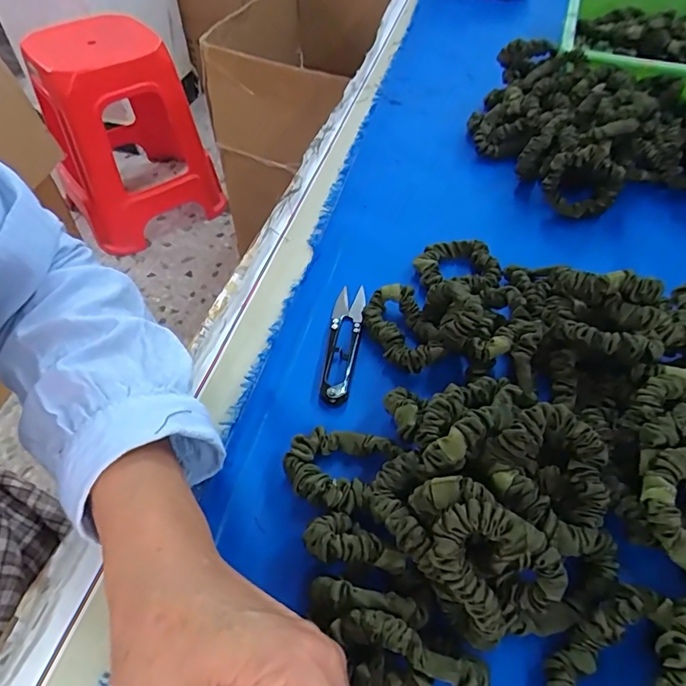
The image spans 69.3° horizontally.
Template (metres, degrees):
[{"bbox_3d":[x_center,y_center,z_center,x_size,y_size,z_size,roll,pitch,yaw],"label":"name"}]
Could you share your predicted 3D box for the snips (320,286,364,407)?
[{"bbox_3d":[0.000,-0.004,0.344,0.021,0.008,0.104,6,53,5],"label":"snips"}]

